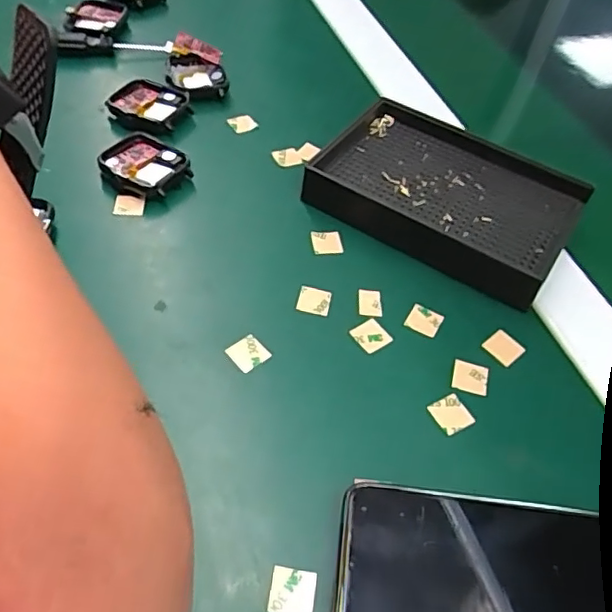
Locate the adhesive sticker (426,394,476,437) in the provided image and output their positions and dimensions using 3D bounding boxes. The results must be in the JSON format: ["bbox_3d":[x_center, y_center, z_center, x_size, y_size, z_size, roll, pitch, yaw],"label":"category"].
[{"bbox_3d":[0.063,0.047,0.253,0.015,0.004,0.015,-22,57,-22],"label":"adhesive sticker"}]

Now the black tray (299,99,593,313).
[{"bbox_3d":[0.078,-0.065,0.326,0.134,0.022,0.091,31,54,16],"label":"black tray"}]

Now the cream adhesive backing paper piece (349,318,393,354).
[{"bbox_3d":[0.030,0.014,0.276,0.015,0.004,0.015,-29,65,-21],"label":"cream adhesive backing paper piece"}]

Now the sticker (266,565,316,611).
[{"bbox_3d":[-0.005,0.099,0.204,0.015,0.004,0.015,10,54,1],"label":"sticker"}]

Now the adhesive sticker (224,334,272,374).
[{"bbox_3d":[-0.026,0.021,0.264,0.015,0.004,0.015,-38,70,-21],"label":"adhesive sticker"}]

